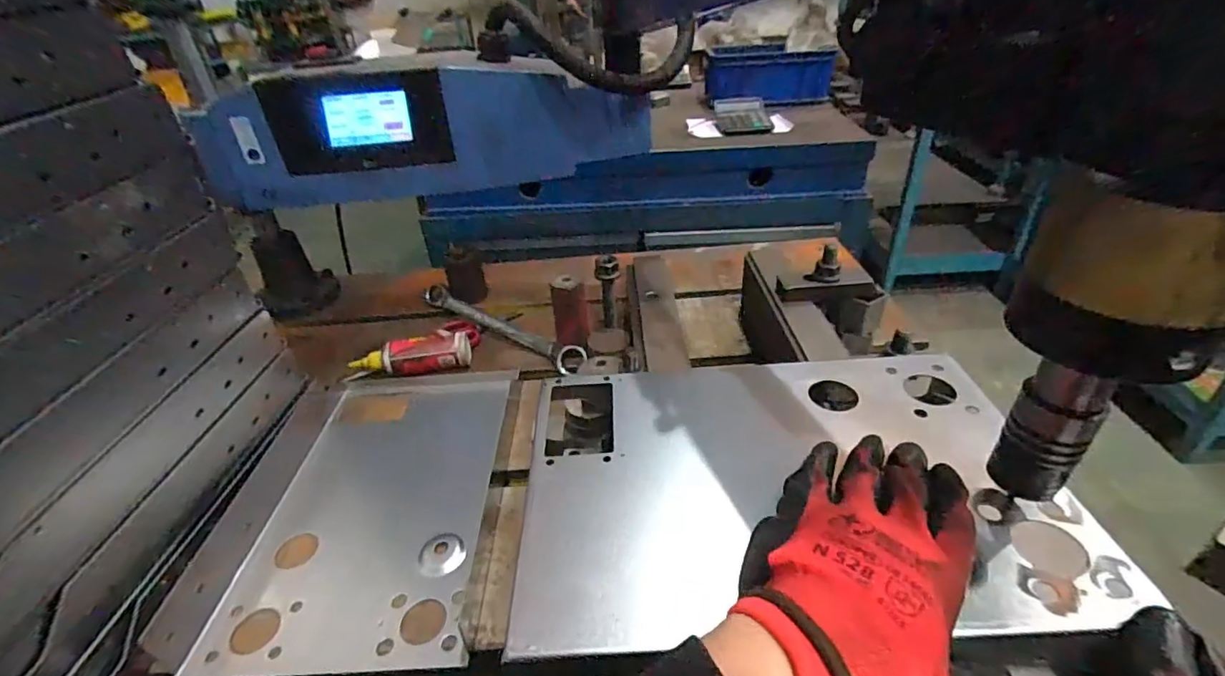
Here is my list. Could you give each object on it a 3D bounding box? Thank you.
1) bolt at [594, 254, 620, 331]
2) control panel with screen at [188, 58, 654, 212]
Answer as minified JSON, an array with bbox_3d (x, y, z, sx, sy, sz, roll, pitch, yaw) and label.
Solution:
[{"bbox_3d":[-0.005,-0.048,0.567,0.023,0.079,0.019,0,33,1],"label":"bolt"},{"bbox_3d":[-0.219,-0.244,0.686,0.533,0.167,0.089,-1,33,-1],"label":"control panel with screen"}]

